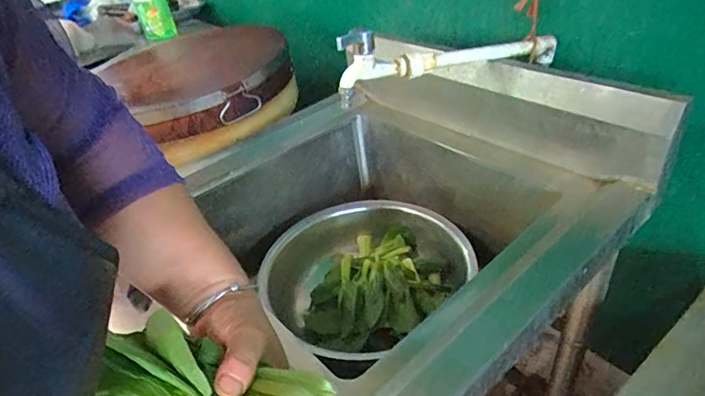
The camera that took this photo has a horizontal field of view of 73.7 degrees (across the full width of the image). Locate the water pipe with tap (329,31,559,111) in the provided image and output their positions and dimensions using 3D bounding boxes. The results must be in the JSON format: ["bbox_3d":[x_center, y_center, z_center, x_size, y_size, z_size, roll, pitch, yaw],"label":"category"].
[{"bbox_3d":[0.144,-0.231,0.712,0.374,0.100,0.067,-19,36,-17],"label":"water pipe with tap"}]

